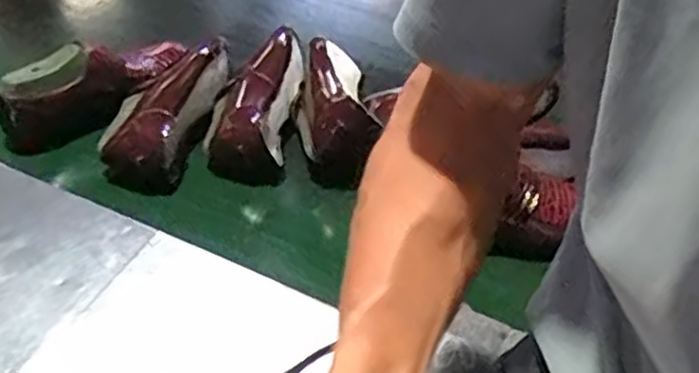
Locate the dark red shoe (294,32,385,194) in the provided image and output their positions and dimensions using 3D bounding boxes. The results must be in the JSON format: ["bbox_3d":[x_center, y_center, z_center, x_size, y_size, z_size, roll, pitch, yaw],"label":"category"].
[{"bbox_3d":[-0.020,-0.101,0.879,0.083,0.091,0.202,-4,45,-7],"label":"dark red shoe"}]

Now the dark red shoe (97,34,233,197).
[{"bbox_3d":[-0.213,-0.094,0.876,0.089,0.083,0.231,21,63,18],"label":"dark red shoe"}]

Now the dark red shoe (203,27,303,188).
[{"bbox_3d":[-0.113,-0.116,0.909,0.102,0.060,0.244,11,61,9],"label":"dark red shoe"}]

